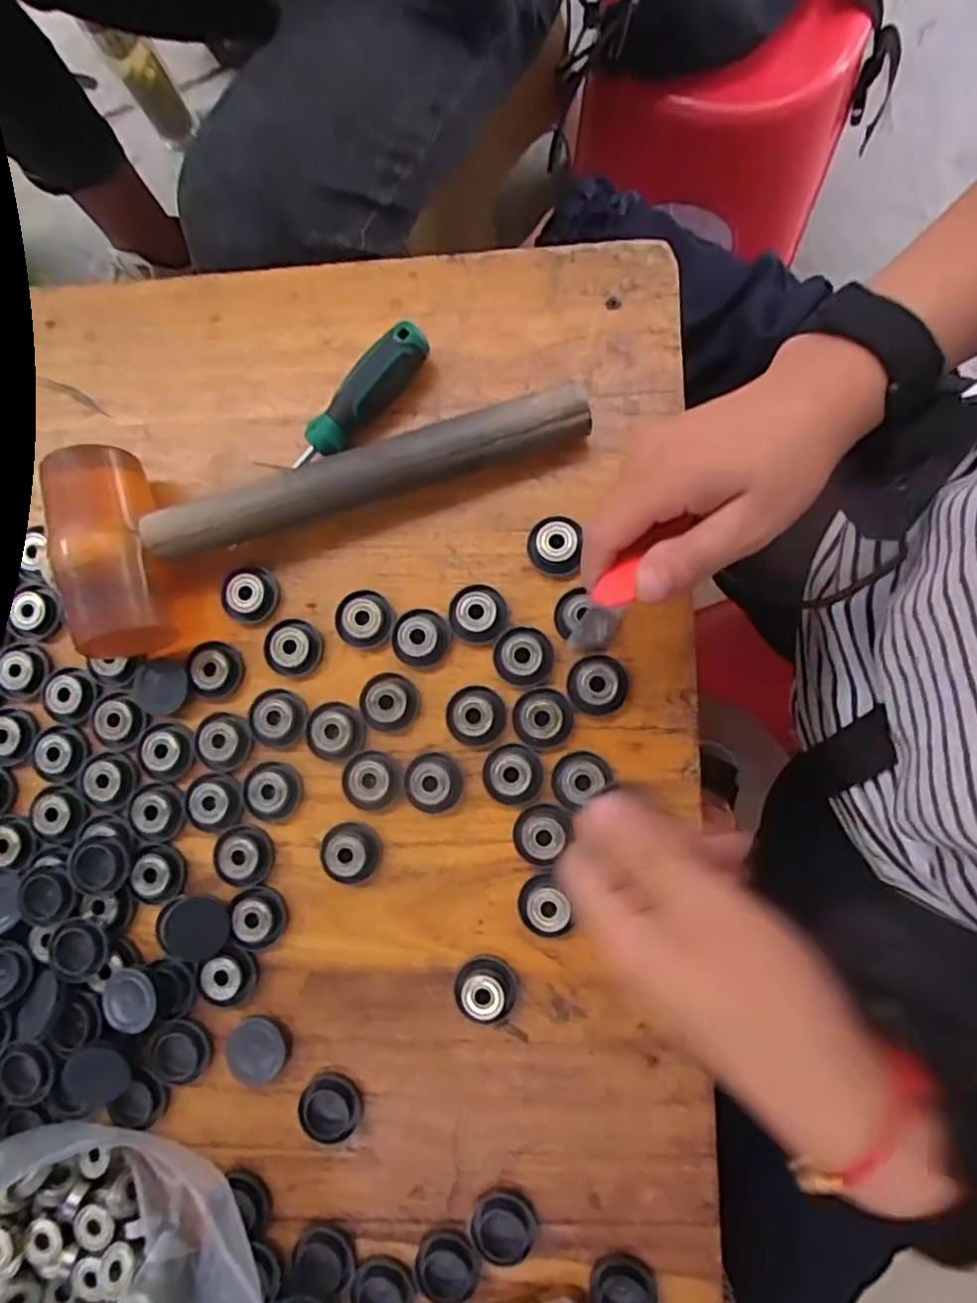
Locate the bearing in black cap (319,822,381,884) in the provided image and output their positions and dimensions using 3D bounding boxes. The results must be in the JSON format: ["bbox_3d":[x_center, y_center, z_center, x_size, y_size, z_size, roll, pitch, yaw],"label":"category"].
[{"bbox_3d":[-0.075,0.109,0.364,0.031,0.015,0.030,-1,85,6],"label":"bearing in black cap"}]

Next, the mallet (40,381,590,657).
[{"bbox_3d":[-0.093,-0.096,0.372,0.292,0.062,0.115,-20,83,3],"label":"mallet"}]

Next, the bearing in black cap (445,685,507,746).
[{"bbox_3d":[-0.007,0.034,0.364,0.032,0.018,0.032,-1,85,6],"label":"bearing in black cap"}]

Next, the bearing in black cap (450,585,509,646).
[{"bbox_3d":[-0.006,-0.021,0.370,0.032,0.015,0.032,-1,85,6],"label":"bearing in black cap"}]

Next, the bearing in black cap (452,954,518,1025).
[{"bbox_3d":[-0.001,0.176,0.351,0.032,0.017,0.031,-1,85,6],"label":"bearing in black cap"}]

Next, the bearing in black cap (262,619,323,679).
[{"bbox_3d":[-0.112,-0.002,0.383,0.033,0.013,0.031,-1,85,6],"label":"bearing in black cap"}]

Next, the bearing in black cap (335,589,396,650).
[{"bbox_3d":[-0.070,-0.018,0.376,0.032,0.008,0.033,-1,85,6],"label":"bearing in black cap"}]

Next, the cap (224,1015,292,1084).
[{"bbox_3d":[-0.124,0.213,0.356,0.031,0.004,0.035,43,90,8],"label":"cap"}]

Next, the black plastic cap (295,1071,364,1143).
[{"bbox_3d":[-0.083,0.239,0.349,0.032,0.006,0.033,42,90,8],"label":"black plastic cap"}]

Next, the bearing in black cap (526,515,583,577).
[{"bbox_3d":[0.036,-0.059,0.368,0.029,0.016,0.032,5,85,6],"label":"bearing in black cap"}]

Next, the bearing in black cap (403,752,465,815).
[{"bbox_3d":[-0.030,0.072,0.364,0.031,0.019,0.031,-1,85,6],"label":"bearing in black cap"}]

